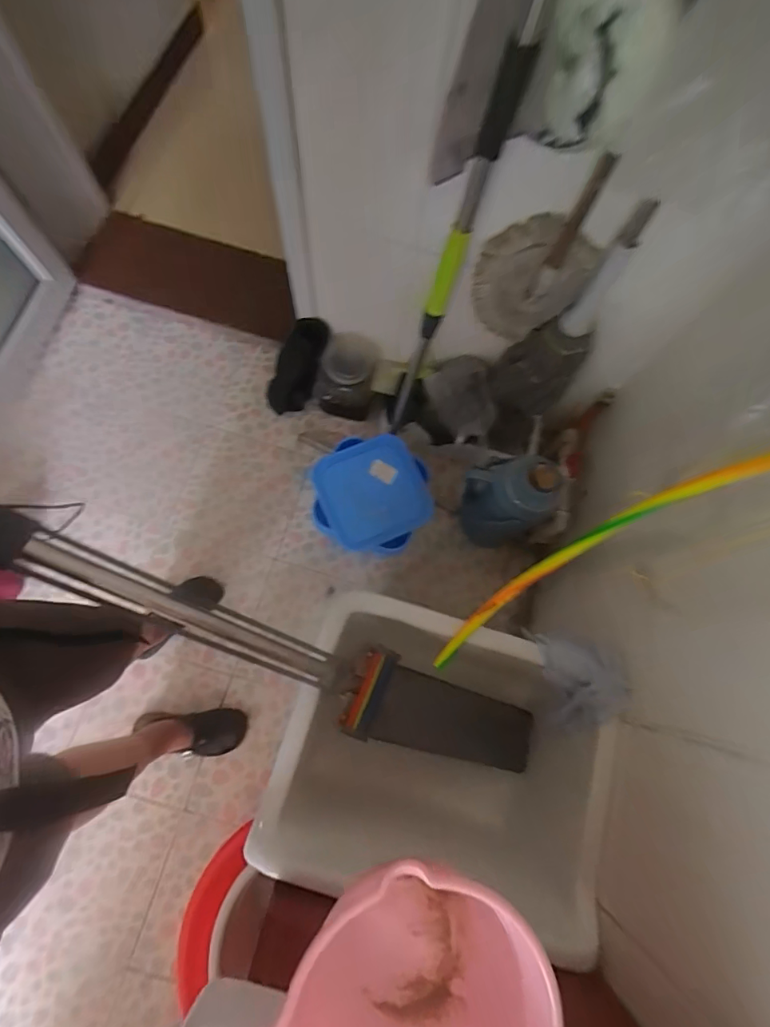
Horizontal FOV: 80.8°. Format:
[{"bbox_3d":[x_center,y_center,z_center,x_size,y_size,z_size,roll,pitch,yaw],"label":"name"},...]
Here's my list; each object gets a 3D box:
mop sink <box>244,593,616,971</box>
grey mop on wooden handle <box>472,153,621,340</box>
[{"bbox_3d":[0.098,0.387,0.766,0.487,0.297,0.384,17,74,-1],"label":"mop sink"},{"bbox_3d":[0.271,-0.447,0.798,0.194,0.312,0.075,11,74,-2],"label":"grey mop on wooden handle"}]

